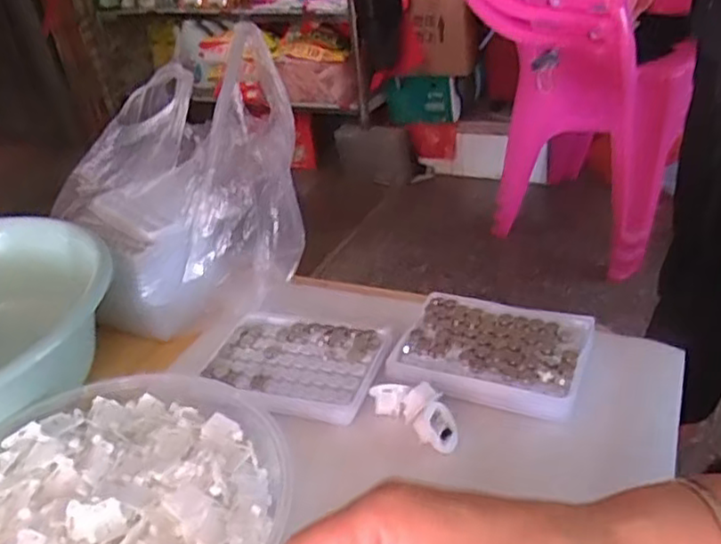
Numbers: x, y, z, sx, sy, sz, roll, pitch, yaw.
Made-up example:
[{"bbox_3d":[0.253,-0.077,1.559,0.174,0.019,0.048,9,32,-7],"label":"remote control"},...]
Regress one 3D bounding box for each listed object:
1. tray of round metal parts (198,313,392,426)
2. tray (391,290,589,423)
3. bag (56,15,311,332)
[{"bbox_3d":[-0.050,0.065,0.510,0.132,0.012,0.099,7,33,19],"label":"tray of round metal parts"},{"bbox_3d":[0.095,0.059,0.493,0.127,0.024,0.099,9,34,22],"label":"tray"},{"bbox_3d":[-0.160,-0.070,0.611,0.199,0.173,0.228,-14,32,-15],"label":"bag"}]

